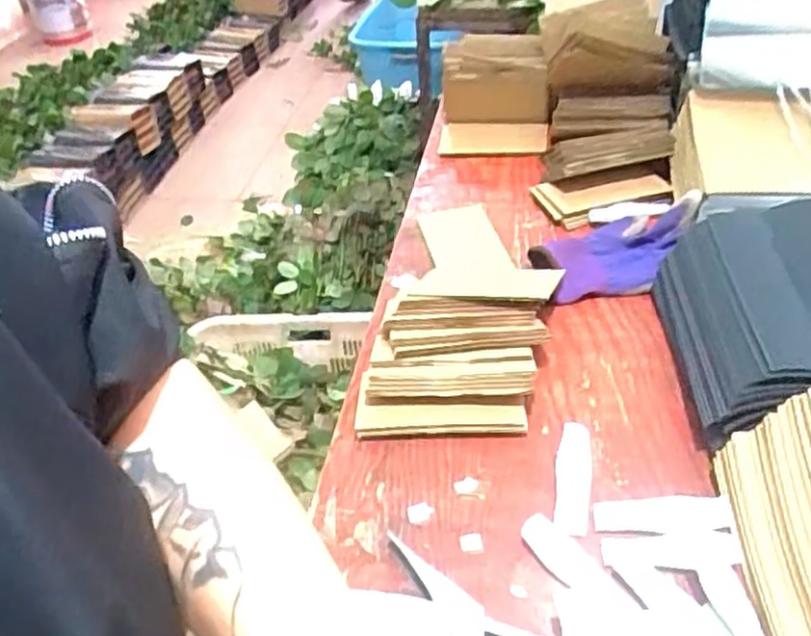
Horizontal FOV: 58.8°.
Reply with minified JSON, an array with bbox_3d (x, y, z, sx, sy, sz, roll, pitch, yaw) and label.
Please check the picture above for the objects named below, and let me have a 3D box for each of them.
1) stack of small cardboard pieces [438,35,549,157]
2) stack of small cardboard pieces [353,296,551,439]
[{"bbox_3d":[0.124,-0.316,1.011,0.143,0.100,0.220,1,41,7],"label":"stack of small cardboard pieces"},{"bbox_3d":[0.043,0.038,0.641,0.150,0.039,0.164,4,41,11],"label":"stack of small cardboard pieces"}]

